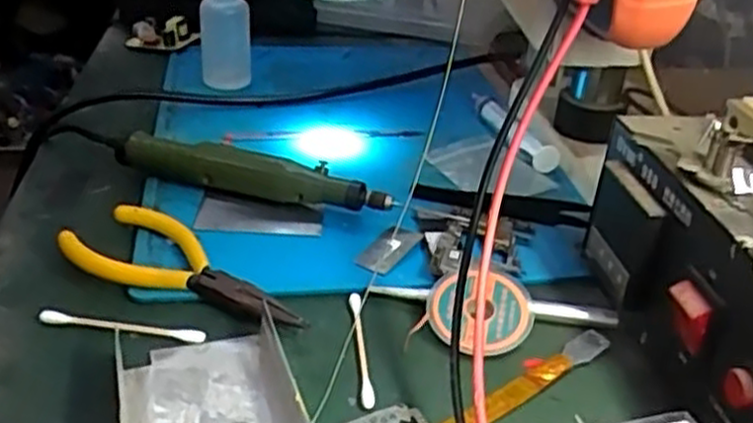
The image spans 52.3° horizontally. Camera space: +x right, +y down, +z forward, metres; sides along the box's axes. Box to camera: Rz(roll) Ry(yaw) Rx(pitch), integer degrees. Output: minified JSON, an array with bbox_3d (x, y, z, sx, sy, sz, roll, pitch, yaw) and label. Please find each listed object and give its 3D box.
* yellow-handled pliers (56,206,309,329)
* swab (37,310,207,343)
[{"bbox_3d":[-0.089,0.028,0.353,0.125,0.013,0.048,21,33,29],"label":"yellow-handled pliers"},{"bbox_3d":[-0.108,0.048,0.325,0.071,0.005,0.005,6,29,5],"label":"swab"}]

